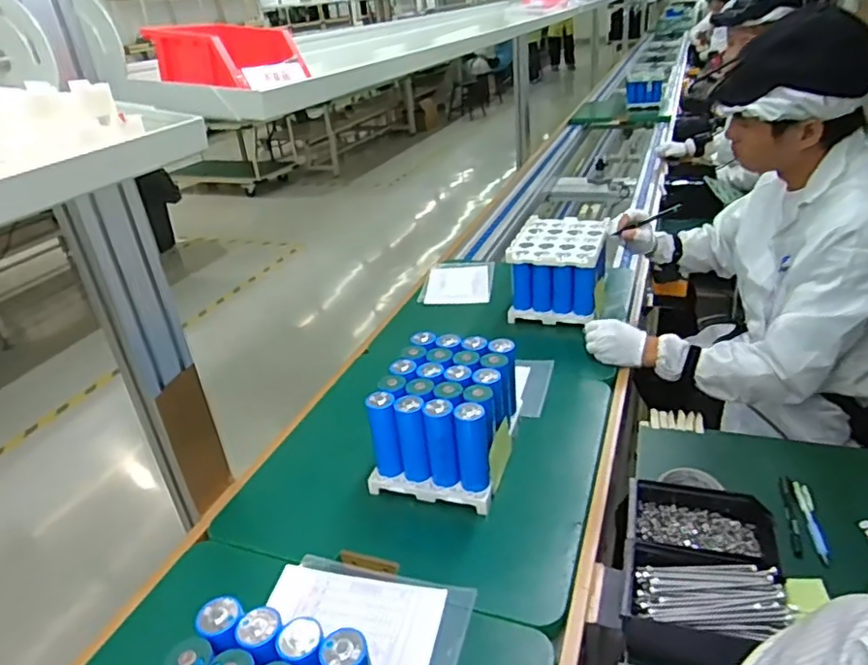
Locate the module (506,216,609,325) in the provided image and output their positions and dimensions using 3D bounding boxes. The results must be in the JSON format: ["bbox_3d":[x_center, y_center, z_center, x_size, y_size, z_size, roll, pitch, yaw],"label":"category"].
[{"bbox_3d":[0.265,-0.141,1.287,0.185,0.140,0.252,3,30,15],"label":"module"}]

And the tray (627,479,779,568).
[{"bbox_3d":[0.321,0.241,0.731,0.167,0.043,0.114,6,31,20],"label":"tray"}]

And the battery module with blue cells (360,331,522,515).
[{"bbox_3d":[0.021,0.122,0.878,0.166,0.146,0.211,5,31,20],"label":"battery module with blue cells"}]

